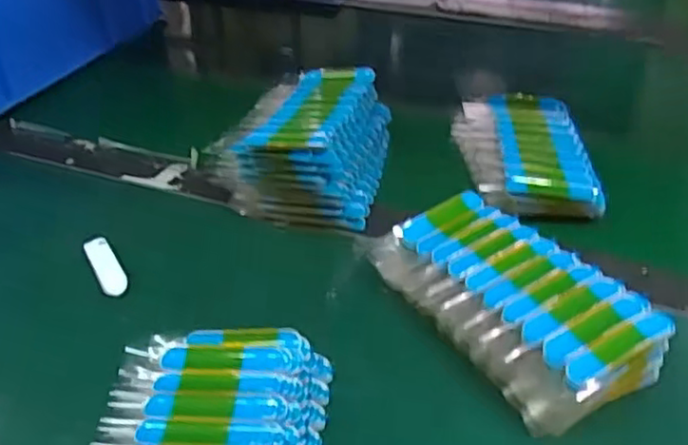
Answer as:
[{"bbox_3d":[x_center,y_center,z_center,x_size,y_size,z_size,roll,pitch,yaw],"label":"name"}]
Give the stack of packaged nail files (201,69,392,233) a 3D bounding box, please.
[{"bbox_3d":[-0.025,-0.069,0.524,0.113,0.057,0.174,6,38,10],"label":"stack of packaged nail files"}]

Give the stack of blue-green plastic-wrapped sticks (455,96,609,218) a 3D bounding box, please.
[{"bbox_3d":[0.141,-0.059,0.527,0.095,0.017,0.158,1,38,3],"label":"stack of blue-green plastic-wrapped sticks"}]

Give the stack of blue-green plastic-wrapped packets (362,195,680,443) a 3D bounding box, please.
[{"bbox_3d":[0.091,0.040,0.382,0.085,0.038,0.159,-22,42,-24],"label":"stack of blue-green plastic-wrapped packets"}]

